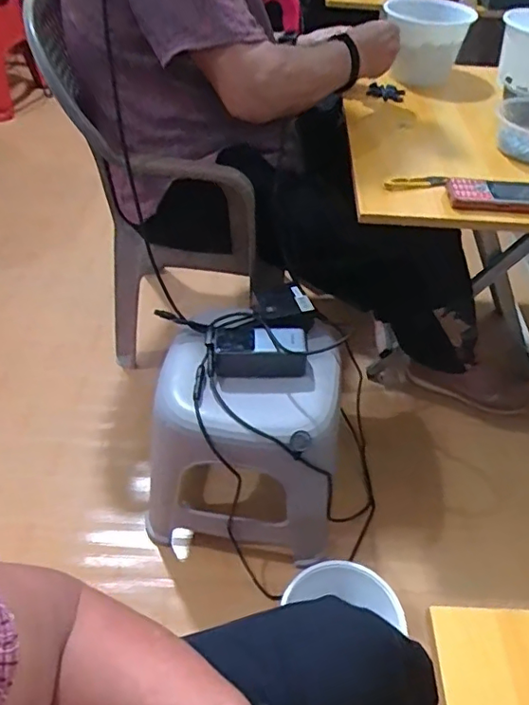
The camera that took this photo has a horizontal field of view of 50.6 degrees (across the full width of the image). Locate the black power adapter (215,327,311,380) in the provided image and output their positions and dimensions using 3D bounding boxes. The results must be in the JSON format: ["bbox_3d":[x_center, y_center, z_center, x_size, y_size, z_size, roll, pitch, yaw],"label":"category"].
[{"bbox_3d":[-0.006,-0.001,0.803,0.129,0.049,0.062,0,46,-2],"label":"black power adapter"}]

